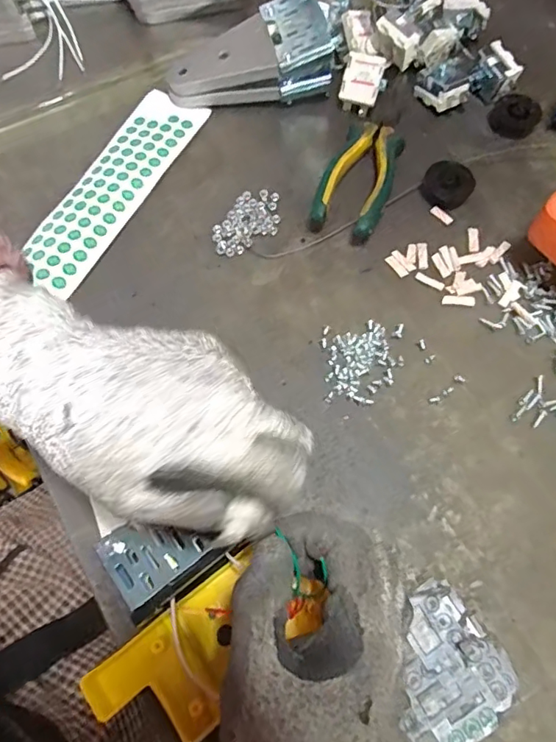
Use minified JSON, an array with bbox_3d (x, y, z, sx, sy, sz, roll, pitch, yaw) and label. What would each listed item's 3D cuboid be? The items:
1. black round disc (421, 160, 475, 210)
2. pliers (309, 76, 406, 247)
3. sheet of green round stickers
[{"bbox_3d":[0.134,-0.148,0.408,0.037,0.016,0.035,4,67,1],"label":"black round disc"},{"bbox_3d":[0.074,-0.180,0.417,0.051,0.023,0.173,19,68,7],"label":"pliers"},{"bbox_3d":[-0.128,-0.149,0.409,0.058,0.007,0.209,25,66,7],"label":"sheet of green round stickers"}]

